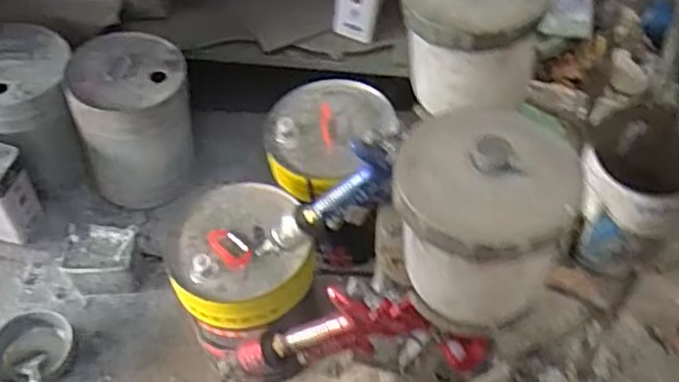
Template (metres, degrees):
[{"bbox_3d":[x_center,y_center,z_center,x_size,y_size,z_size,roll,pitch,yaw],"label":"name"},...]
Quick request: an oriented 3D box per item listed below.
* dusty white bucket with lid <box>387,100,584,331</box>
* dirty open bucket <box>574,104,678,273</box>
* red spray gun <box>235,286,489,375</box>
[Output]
[{"bbox_3d":[0.083,0.017,0.415,0.095,0.110,0.091,-1,51,1],"label":"dusty white bucket with lid"},{"bbox_3d":[0.265,0.009,0.644,0.098,0.147,0.107,20,55,17],"label":"dirty open bucket"},{"bbox_3d":[-0.008,0.126,0.574,0.254,0.101,0.036,-18,39,40],"label":"red spray gun"}]

